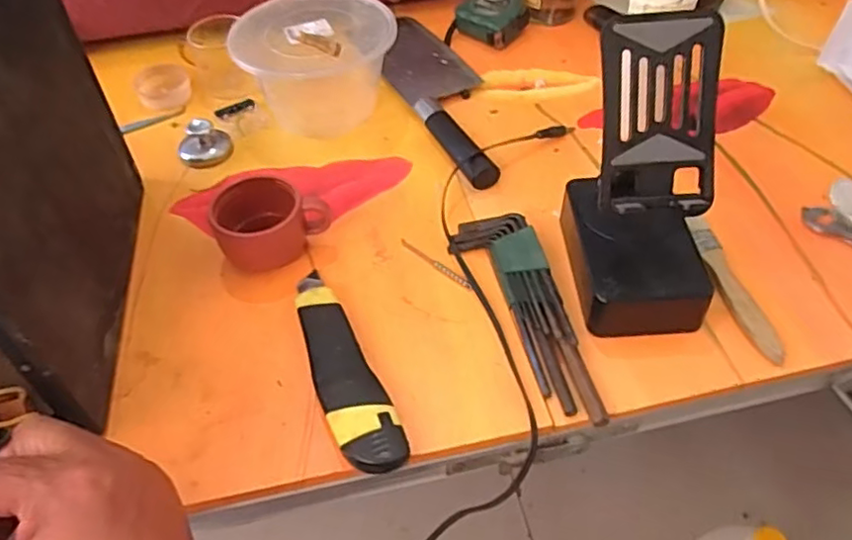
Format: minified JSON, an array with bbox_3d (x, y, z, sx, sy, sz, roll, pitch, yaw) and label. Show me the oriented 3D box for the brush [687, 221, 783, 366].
[{"bbox_3d":[0.212,0.011,0.436,0.021,0.013,0.122,-9,49,-5],"label":"brush"}]

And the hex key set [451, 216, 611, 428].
[{"bbox_3d":[0.072,0.025,0.427,0.051,0.020,0.176,-16,50,-11],"label":"hex key set"}]

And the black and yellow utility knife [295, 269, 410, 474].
[{"bbox_3d":[-0.057,0.060,0.405,0.037,0.017,0.160,-21,52,-15],"label":"black and yellow utility knife"}]

